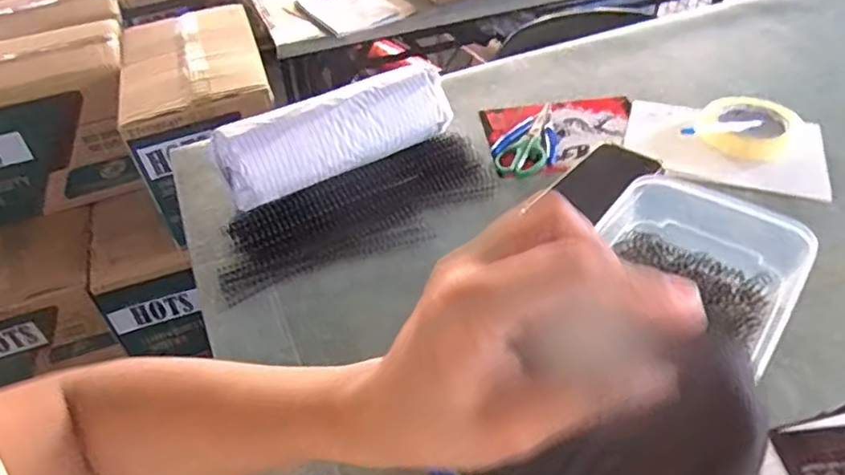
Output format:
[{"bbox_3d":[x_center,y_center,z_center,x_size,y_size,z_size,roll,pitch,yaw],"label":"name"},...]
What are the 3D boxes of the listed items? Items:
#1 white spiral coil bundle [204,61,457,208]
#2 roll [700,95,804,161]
[{"bbox_3d":[-0.099,-0.122,0.678,0.258,0.069,0.080,-24,47,-19],"label":"white spiral coil bundle"},{"bbox_3d":[0.385,-0.133,0.717,0.103,0.023,0.124,21,50,24],"label":"roll"}]

